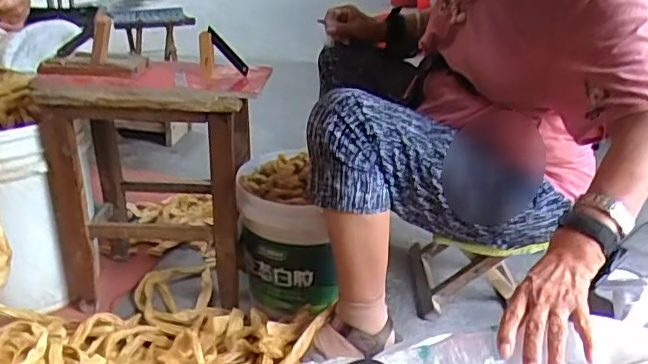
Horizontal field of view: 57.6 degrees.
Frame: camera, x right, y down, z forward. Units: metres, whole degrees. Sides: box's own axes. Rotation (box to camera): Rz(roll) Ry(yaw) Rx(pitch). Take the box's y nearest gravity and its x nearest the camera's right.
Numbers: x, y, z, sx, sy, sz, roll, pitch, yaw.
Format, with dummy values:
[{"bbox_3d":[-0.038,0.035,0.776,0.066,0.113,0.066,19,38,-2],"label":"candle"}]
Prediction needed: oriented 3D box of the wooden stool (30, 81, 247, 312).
[{"bbox_3d":[-0.300,-0.001,1.103,0.339,0.408,0.233,4,25,4],"label":"wooden stool"}]

